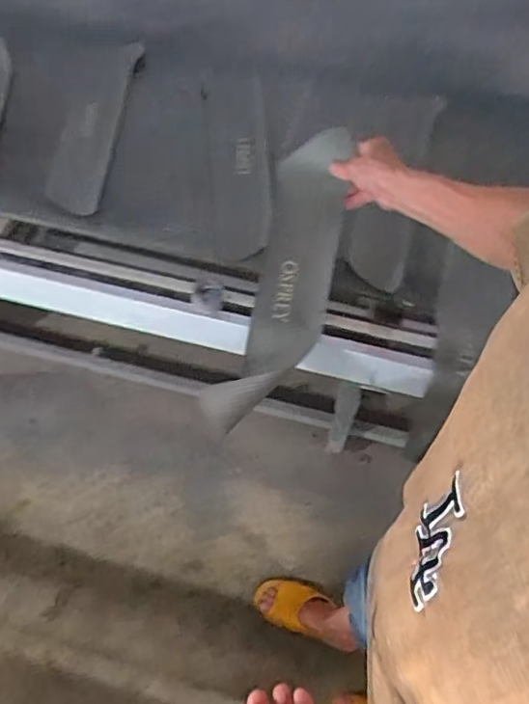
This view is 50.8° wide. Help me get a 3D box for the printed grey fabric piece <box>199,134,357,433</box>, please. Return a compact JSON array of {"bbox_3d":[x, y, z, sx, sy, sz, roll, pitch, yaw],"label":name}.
[{"bbox_3d":[0.030,-0.093,0.660,0.095,0.071,0.390,14,69,7],"label":"printed grey fabric piece"}]

